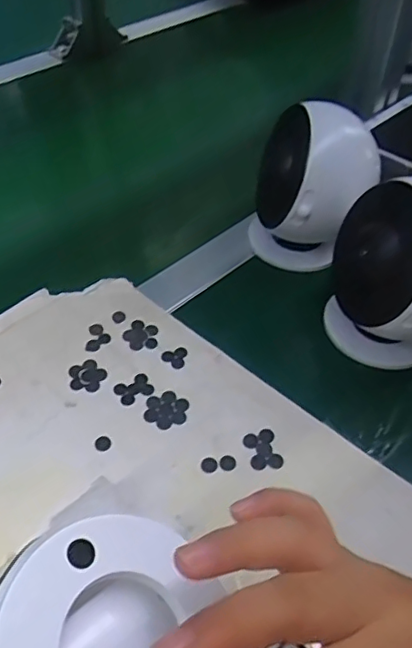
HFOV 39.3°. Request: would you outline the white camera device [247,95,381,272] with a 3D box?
[{"bbox_3d":[0.084,-0.106,0.465,0.093,0.119,0.077,9,47,8],"label":"white camera device"}]

